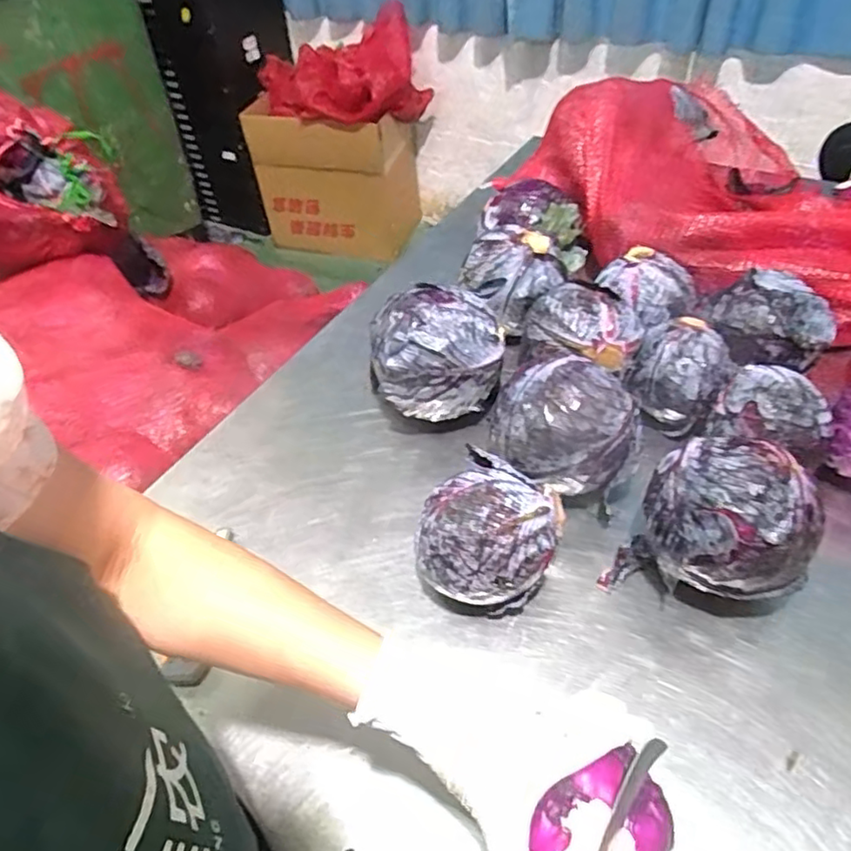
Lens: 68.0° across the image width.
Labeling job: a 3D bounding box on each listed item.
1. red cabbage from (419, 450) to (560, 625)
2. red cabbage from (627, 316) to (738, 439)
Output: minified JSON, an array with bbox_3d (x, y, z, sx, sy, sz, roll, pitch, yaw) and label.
[{"bbox_3d":[0.056,0.106,0.564,0.109,0.110,0.114,22,51,24],"label":"red cabbage"},{"bbox_3d":[0.285,-0.054,0.709,0.096,0.096,0.089,30,55,30],"label":"red cabbage"}]

